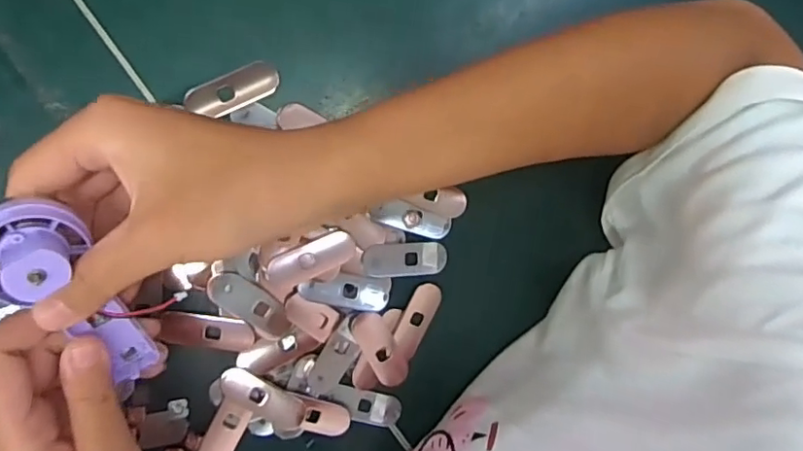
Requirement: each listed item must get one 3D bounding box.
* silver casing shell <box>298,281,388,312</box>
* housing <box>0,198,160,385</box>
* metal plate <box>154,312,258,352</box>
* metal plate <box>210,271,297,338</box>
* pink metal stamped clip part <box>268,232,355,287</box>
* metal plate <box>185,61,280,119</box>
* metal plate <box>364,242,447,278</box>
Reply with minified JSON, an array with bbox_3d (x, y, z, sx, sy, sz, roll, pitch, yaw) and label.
[{"bbox_3d":[-0.032,0.039,0.323,0.049,0.004,0.015,10,98,-17],"label":"silver casing shell"},{"bbox_3d":[-0.133,0.032,0.236,0.034,0.030,0.093,-17,138,-6],"label":"housing"},{"bbox_3d":[-0.106,0.058,0.315,0.050,0.004,0.019,7,94,-10],"label":"metal plate"},{"bbox_3d":[-0.079,0.043,0.314,0.051,0.010,0.020,40,88,-11],"label":"metal plate"},{"bbox_3d":[-0.048,0.018,0.316,0.048,0.004,0.018,-24,97,-17],"label":"pink metal stamped clip part"},{"bbox_3d":[-0.088,-0.071,0.308,0.048,0.004,0.021,-29,81,-16],"label":"metal plate"},{"bbox_3d":[0.003,0.020,0.331,0.047,0.006,0.019,-2,96,-10],"label":"metal plate"}]

